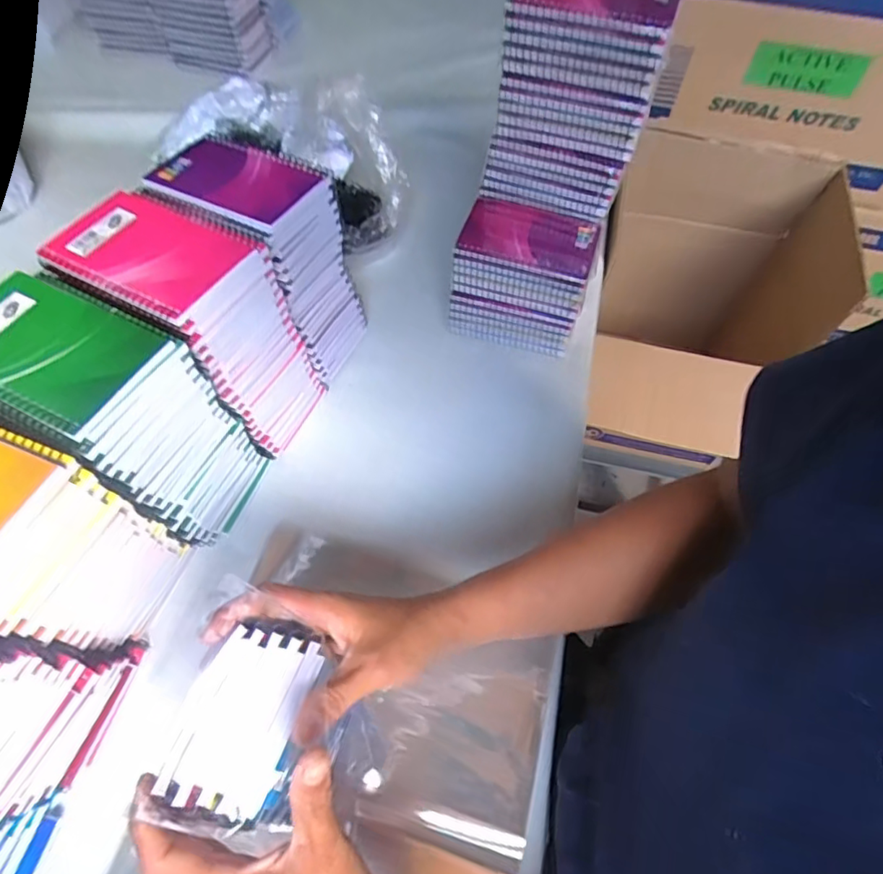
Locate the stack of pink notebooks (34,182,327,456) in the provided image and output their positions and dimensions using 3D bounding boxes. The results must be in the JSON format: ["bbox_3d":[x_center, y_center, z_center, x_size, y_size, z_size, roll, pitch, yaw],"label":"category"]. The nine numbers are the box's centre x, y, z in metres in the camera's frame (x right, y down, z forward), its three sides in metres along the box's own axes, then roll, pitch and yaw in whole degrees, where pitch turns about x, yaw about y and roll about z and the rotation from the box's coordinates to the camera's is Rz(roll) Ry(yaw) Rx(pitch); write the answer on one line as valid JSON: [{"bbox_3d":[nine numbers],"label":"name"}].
[{"bbox_3d":[-0.201,-0.083,0.475,0.138,0.199,0.106,22,59,11],"label":"stack of pink notebooks"}]

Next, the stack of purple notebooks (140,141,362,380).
[{"bbox_3d":[-0.163,-0.156,0.527,0.142,0.192,0.097,23,60,10],"label":"stack of purple notebooks"}]

